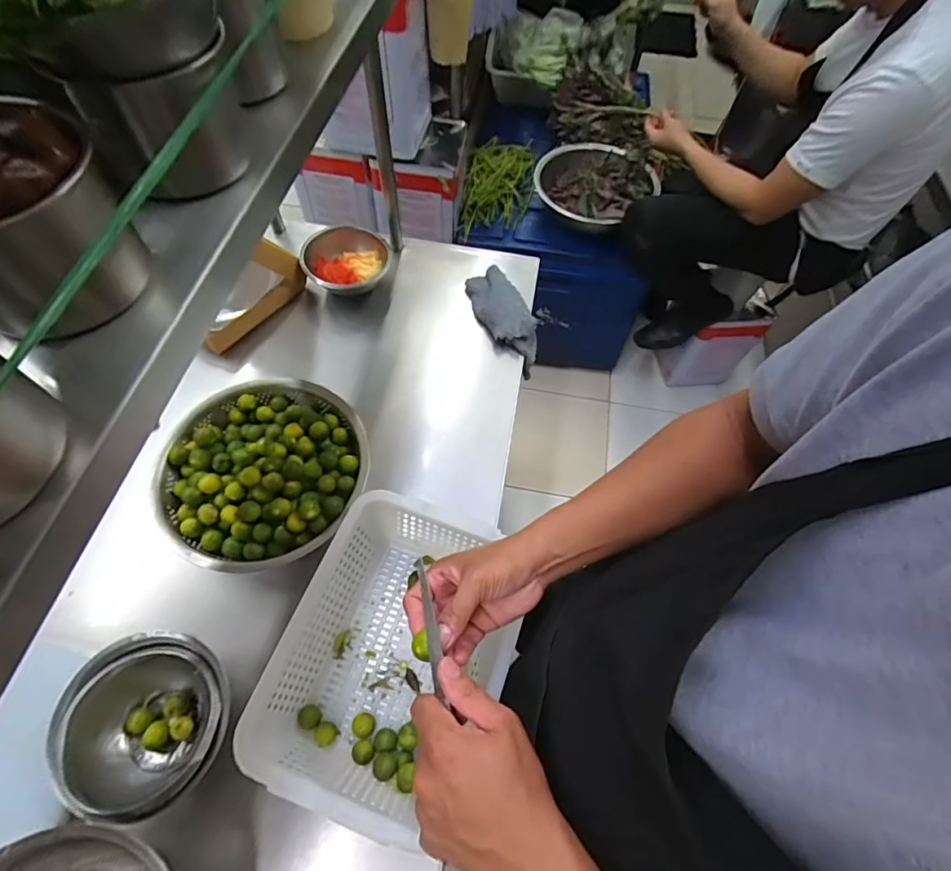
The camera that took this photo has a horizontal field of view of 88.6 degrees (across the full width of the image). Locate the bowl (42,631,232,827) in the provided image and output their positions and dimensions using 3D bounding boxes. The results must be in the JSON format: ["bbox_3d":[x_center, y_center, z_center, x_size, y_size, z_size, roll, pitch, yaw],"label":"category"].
[{"bbox_3d":[-0.351,0.306,0.527,0.168,0.082,0.157,1,62,-2],"label":"bowl"}]

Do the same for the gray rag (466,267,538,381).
[{"bbox_3d":[0.054,-0.216,0.868,0.094,0.052,0.200,-17,64,-11],"label":"gray rag"}]

